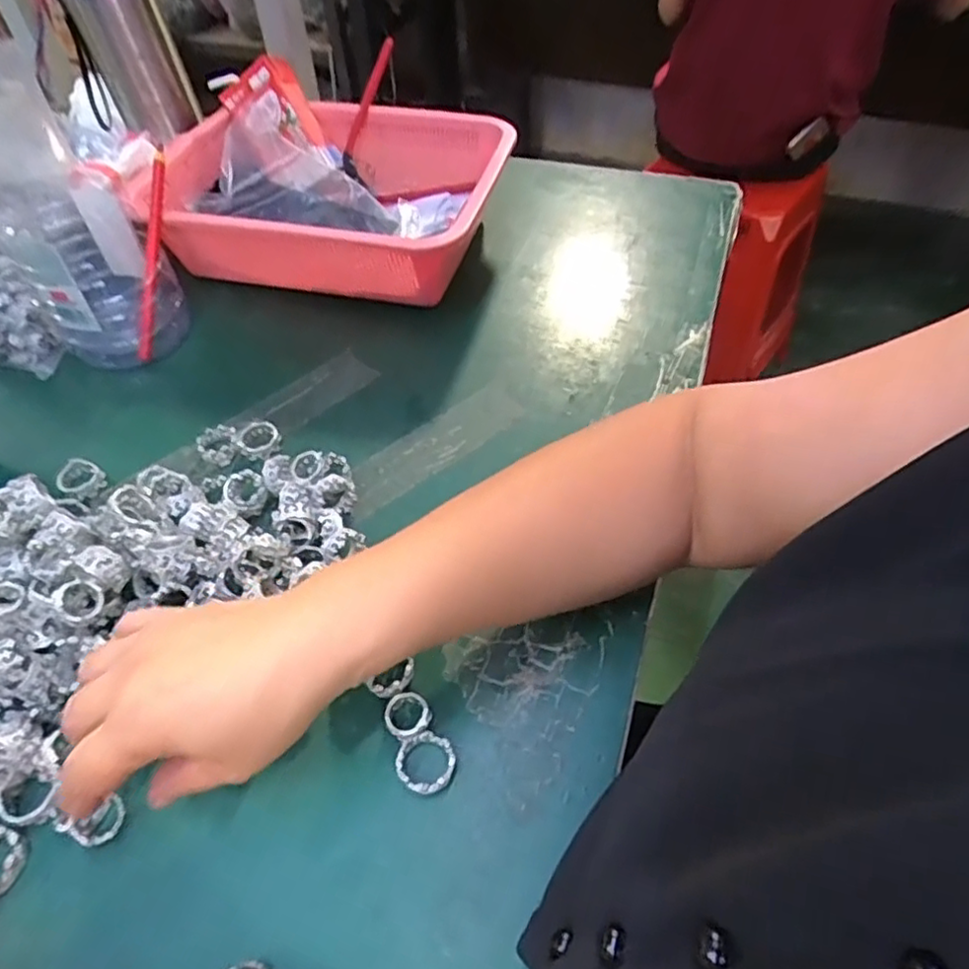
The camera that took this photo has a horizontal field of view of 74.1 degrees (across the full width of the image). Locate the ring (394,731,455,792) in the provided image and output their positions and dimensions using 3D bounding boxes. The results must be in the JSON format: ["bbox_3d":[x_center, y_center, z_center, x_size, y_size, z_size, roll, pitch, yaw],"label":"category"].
[{"bbox_3d":[-0.029,0.136,0.314,0.028,0.009,0.027,-4,48,4],"label":"ring"}]

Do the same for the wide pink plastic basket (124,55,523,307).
[{"bbox_3d":[-0.135,-0.257,0.566,0.294,0.108,0.210,9,52,7],"label":"wide pink plastic basket"}]

